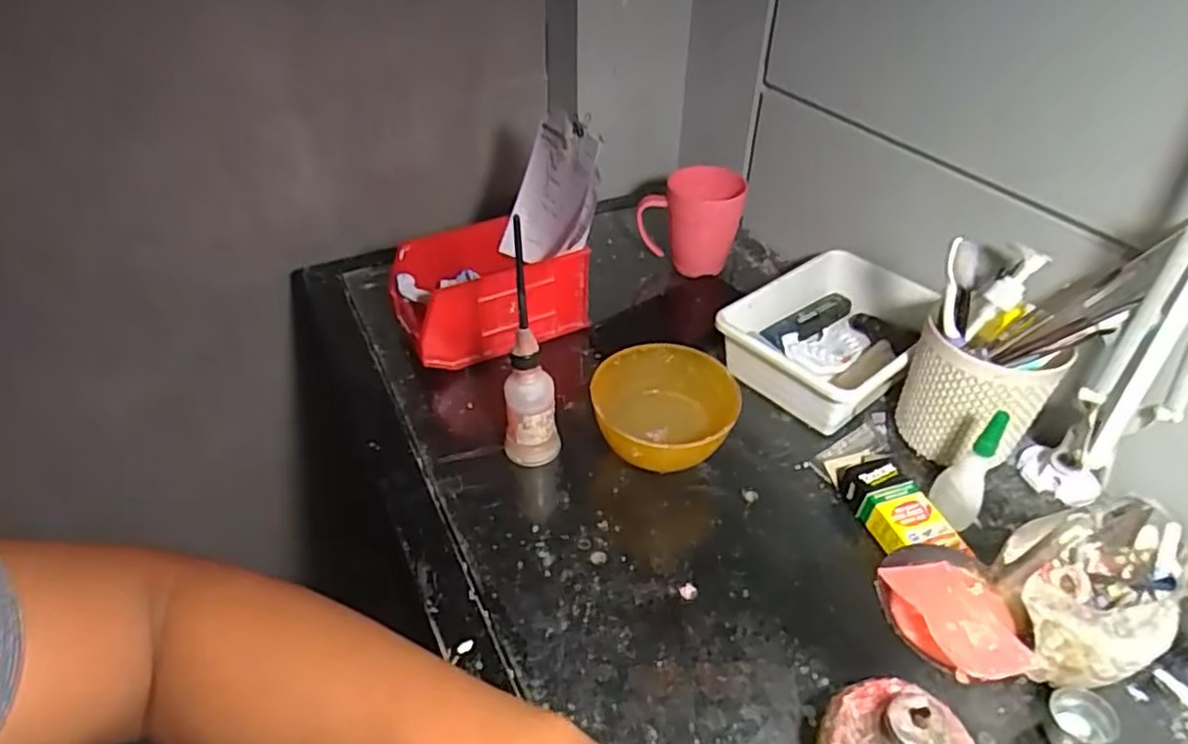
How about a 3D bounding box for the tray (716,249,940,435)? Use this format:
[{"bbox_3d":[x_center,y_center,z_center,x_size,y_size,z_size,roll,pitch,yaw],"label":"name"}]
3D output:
[{"bbox_3d":[0.215,-0.029,0.625,0.181,0.063,0.149,-30,49,-30],"label":"tray"}]

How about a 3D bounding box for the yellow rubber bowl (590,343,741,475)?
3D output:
[{"bbox_3d":[0.052,0.036,0.539,0.106,0.072,0.108,0,41,0],"label":"yellow rubber bowl"}]

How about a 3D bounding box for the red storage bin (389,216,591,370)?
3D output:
[{"bbox_3d":[-0.099,-0.076,0.656,0.170,0.093,0.093,-19,44,-20],"label":"red storage bin"}]

